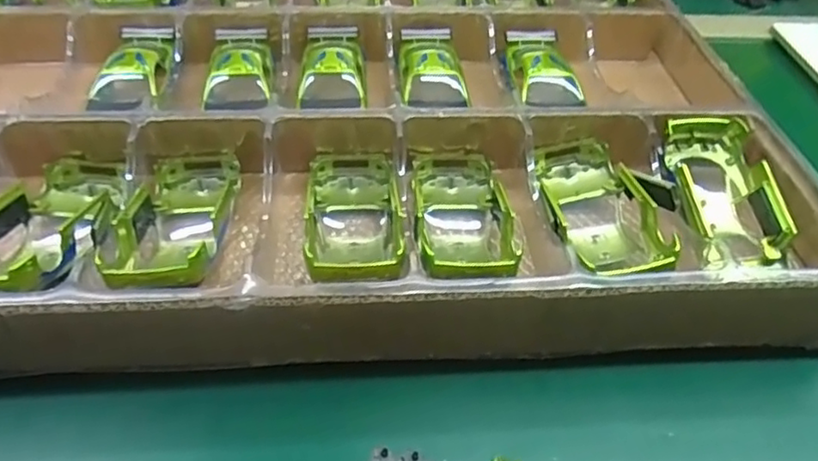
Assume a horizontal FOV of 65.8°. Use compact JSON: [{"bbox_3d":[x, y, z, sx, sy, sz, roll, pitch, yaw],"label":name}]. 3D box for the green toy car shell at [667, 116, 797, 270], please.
[{"bbox_3d":[0.194,-0.024,0.399,0.064,0.050,0.100,5,45,3],"label":"green toy car shell"}]

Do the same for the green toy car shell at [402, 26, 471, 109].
[{"bbox_3d":[0.017,-0.130,0.493,0.046,0.026,0.091,-2,45,-4],"label":"green toy car shell"}]

